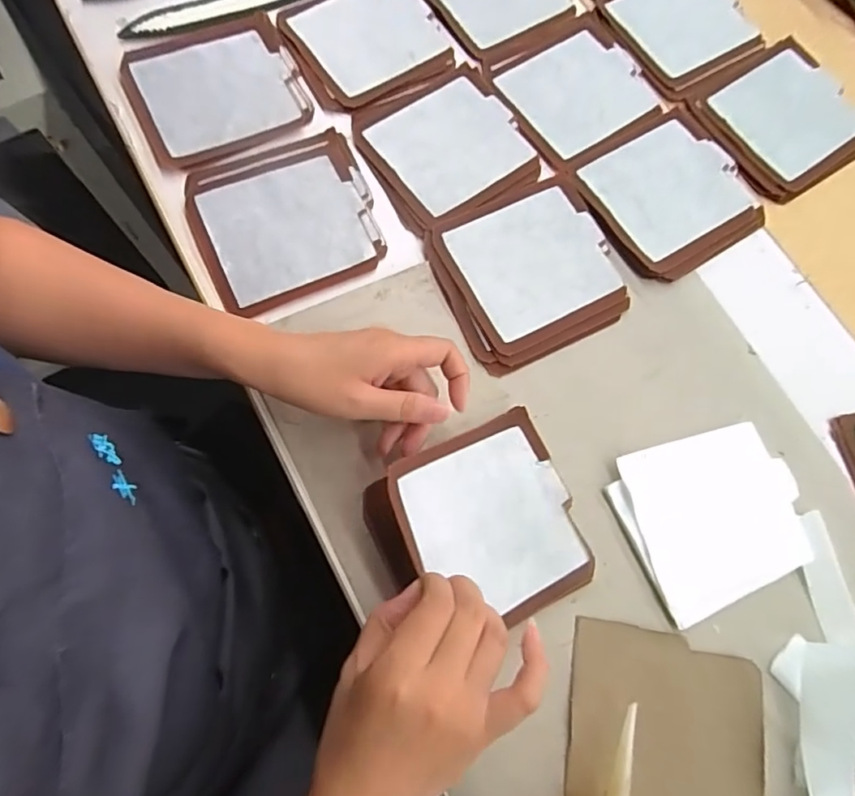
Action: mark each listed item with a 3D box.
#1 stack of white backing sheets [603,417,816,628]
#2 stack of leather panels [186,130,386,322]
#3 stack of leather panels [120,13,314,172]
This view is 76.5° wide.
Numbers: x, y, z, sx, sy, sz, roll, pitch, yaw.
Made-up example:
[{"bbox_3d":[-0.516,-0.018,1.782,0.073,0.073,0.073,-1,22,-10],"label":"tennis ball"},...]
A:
[{"bbox_3d":[0.208,0.083,0.394,0.129,0.004,0.113,-22,76,-9],"label":"stack of white backing sheets"},{"bbox_3d":[-0.116,-0.146,0.451,0.143,0.015,0.146,-23,76,-9],"label":"stack of leather panels"},{"bbox_3d":[-0.187,-0.275,0.482,0.141,0.010,0.136,-24,77,-14],"label":"stack of leather panels"}]

